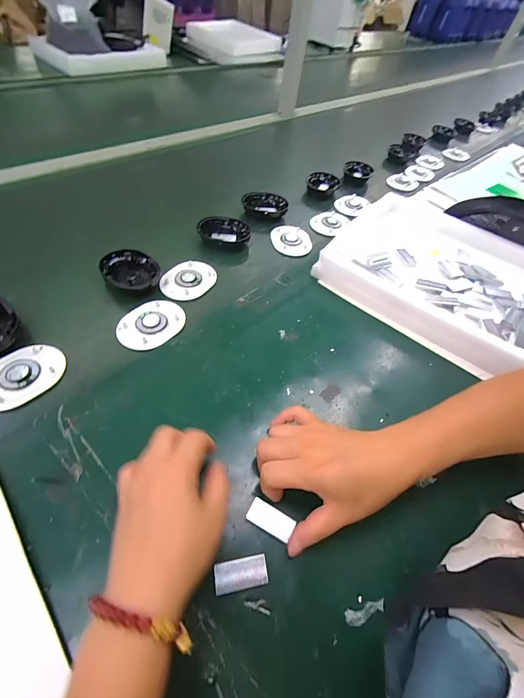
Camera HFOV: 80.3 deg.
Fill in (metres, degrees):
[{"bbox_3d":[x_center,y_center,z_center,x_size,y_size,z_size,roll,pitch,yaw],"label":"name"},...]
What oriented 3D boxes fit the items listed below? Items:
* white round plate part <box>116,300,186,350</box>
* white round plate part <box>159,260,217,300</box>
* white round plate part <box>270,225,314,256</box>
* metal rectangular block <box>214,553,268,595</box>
[{"bbox_3d":[-0.145,-0.035,0.414,0.069,0.007,0.090,29,54,16],"label":"white round plate part"},{"bbox_3d":[-0.111,-0.105,0.479,0.068,0.016,0.090,22,53,12],"label":"white round plate part"},{"bbox_3d":[0.055,-0.204,0.576,0.069,0.006,0.084,-5,53,-11],"label":"white round plate part"},{"bbox_3d":[-0.017,0.183,0.253,0.042,0.004,0.021,-5,53,-11],"label":"metal rectangular block"}]

